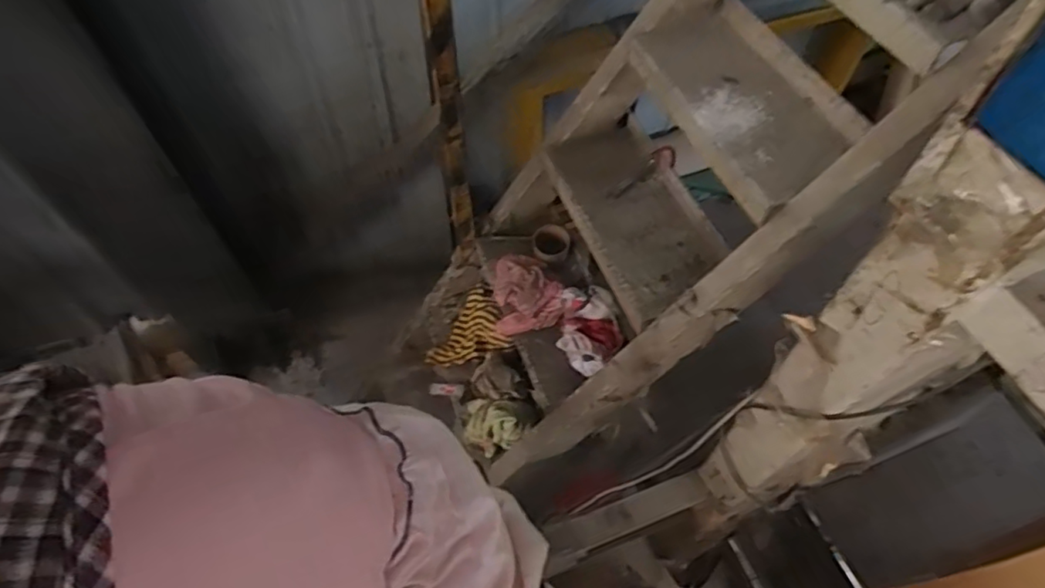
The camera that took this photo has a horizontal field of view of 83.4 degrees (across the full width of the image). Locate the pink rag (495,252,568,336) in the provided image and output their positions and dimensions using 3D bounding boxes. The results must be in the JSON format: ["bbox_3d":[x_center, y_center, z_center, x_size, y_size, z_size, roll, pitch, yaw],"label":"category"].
[{"bbox_3d":[0.012,-0.003,1.271,0.143,0.080,0.164,-2,56,-1],"label":"pink rag"}]

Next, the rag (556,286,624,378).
[{"bbox_3d":[0.132,0.072,1.158,0.123,0.096,0.159,8,57,6],"label":"rag"}]

